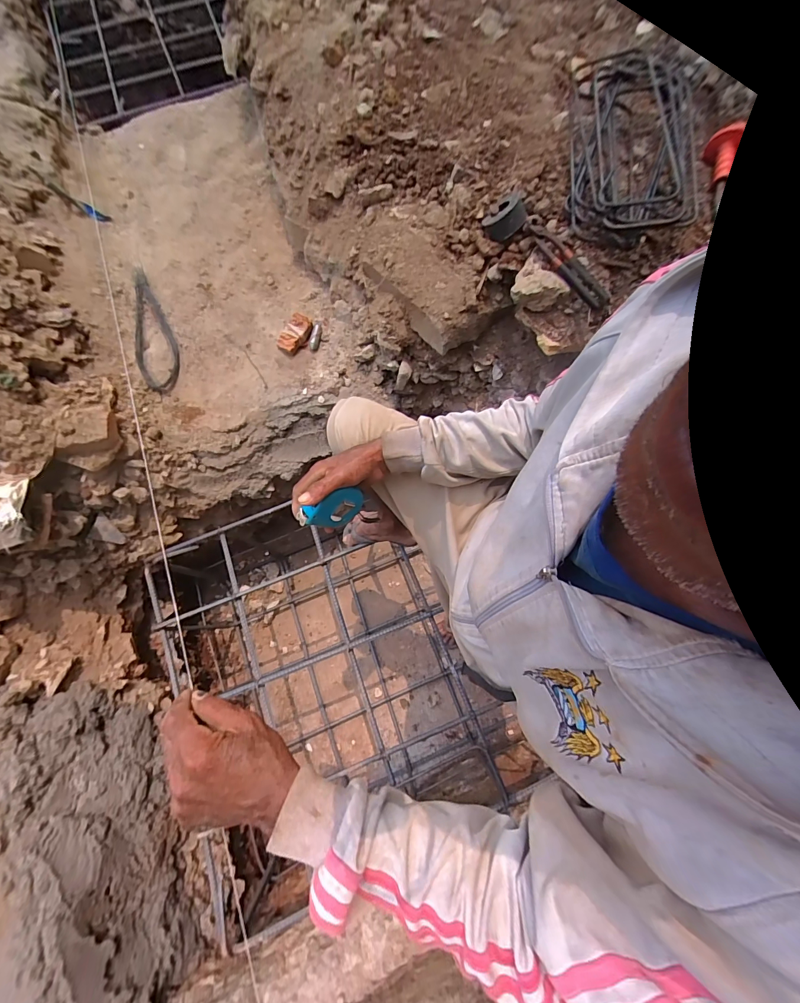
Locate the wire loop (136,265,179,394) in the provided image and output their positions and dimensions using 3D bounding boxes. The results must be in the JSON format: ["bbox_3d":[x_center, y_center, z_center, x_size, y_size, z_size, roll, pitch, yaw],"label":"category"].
[{"bbox_3d":[-0.677,-0.466,1.003,0.102,0.016,0.411,-25,74,-7],"label":"wire loop"}]

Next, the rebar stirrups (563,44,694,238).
[{"bbox_3d":[0.493,-0.770,0.785,0.252,0.092,0.482,7,72,3],"label":"rebar stirrups"}]

